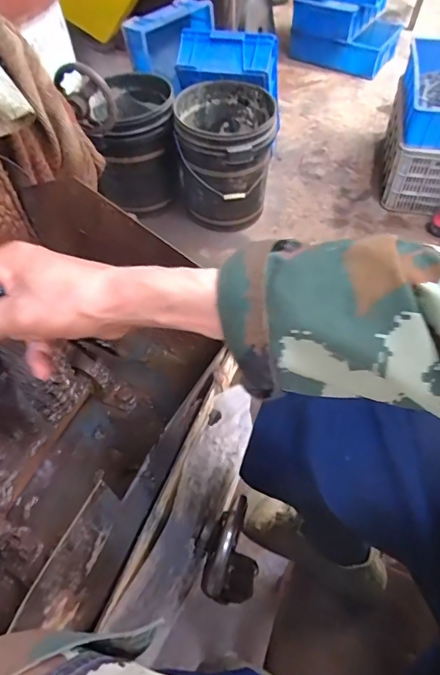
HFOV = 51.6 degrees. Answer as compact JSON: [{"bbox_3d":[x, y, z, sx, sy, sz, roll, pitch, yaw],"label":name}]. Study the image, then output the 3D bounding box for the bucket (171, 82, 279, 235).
[{"bbox_3d":[0.017,-0.672,1.716,0.349,0.392,0.405,-4,55,-2],"label":"bucket"}]

